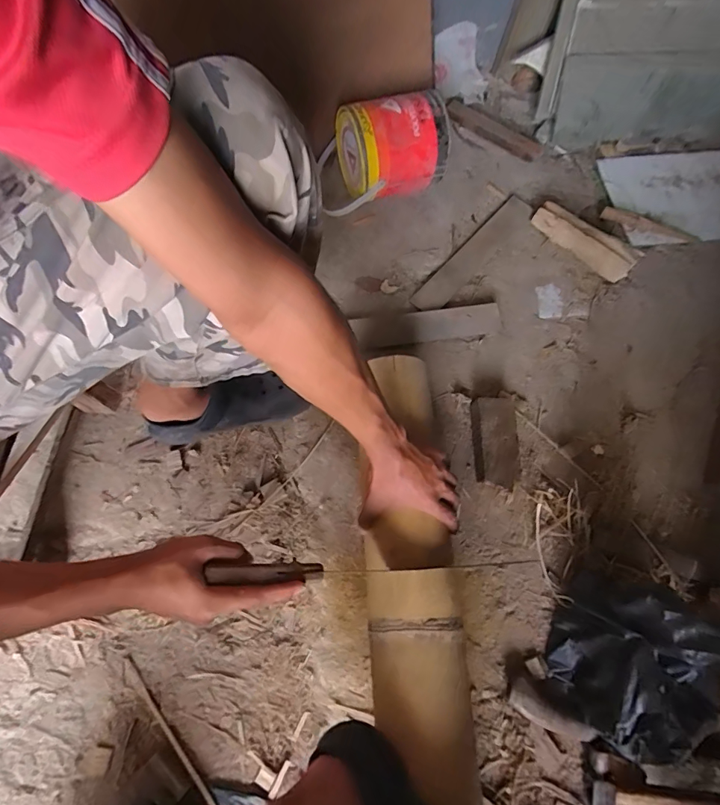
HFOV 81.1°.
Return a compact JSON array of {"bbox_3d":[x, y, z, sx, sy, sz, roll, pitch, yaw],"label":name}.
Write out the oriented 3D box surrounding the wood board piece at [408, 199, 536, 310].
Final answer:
[{"bbox_3d":[0.212,-0.277,0.784,0.051,0.020,0.325,40,74,12],"label":"wood board piece"}]

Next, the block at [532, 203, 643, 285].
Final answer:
[{"bbox_3d":[0.417,-0.304,0.788,0.200,0.057,0.044,38,75,12],"label":"block"}]

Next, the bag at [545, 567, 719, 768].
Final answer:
[{"bbox_3d":[0.319,0.313,0.460,0.156,0.255,0.143,36,74,12],"label":"bag"}]

